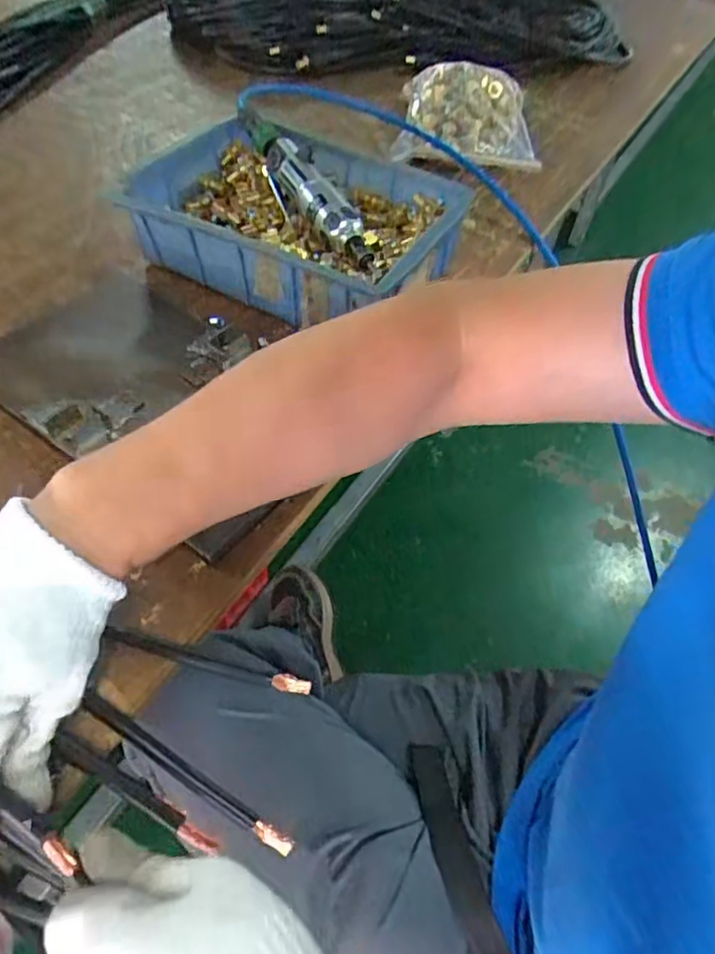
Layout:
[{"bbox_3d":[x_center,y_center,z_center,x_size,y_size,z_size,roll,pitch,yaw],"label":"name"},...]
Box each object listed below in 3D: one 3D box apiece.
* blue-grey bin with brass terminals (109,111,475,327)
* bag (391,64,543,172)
[{"bbox_3d":[-0.063,-0.256,0.623,0.305,0.091,0.209,21,54,11],"label":"blue-grey bin with brass terminals"},{"bbox_3d":[0.137,-0.483,0.827,0.186,0.062,0.199,-2,53,-6],"label":"bag"}]

